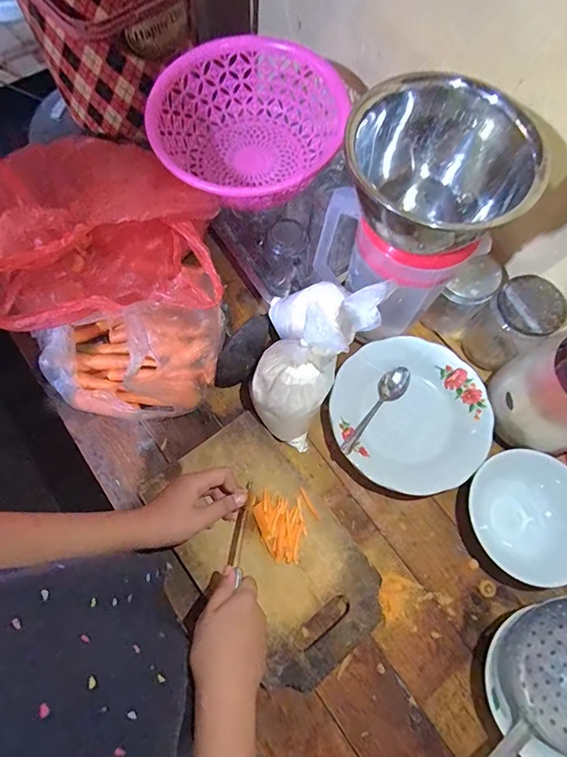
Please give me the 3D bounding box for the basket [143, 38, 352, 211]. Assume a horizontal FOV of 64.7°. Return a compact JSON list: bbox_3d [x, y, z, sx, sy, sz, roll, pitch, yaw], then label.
[{"bbox_3d":[-0.061,-0.347,0.634,0.220,0.096,0.263,26,71,8],"label":"basket"}]

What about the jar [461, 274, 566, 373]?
[{"bbox_3d":[0.309,-0.072,0.612,0.068,0.139,0.081,-30,73,-12],"label":"jar"}]

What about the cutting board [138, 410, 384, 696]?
[{"bbox_3d":[-0.021,0.203,0.550,0.174,0.019,0.298,-36,74,-14],"label":"cutting board"}]

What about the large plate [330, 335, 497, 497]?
[{"bbox_3d":[0.166,0.046,0.591,0.201,0.025,0.202,1,69,-2],"label":"large plate"}]

